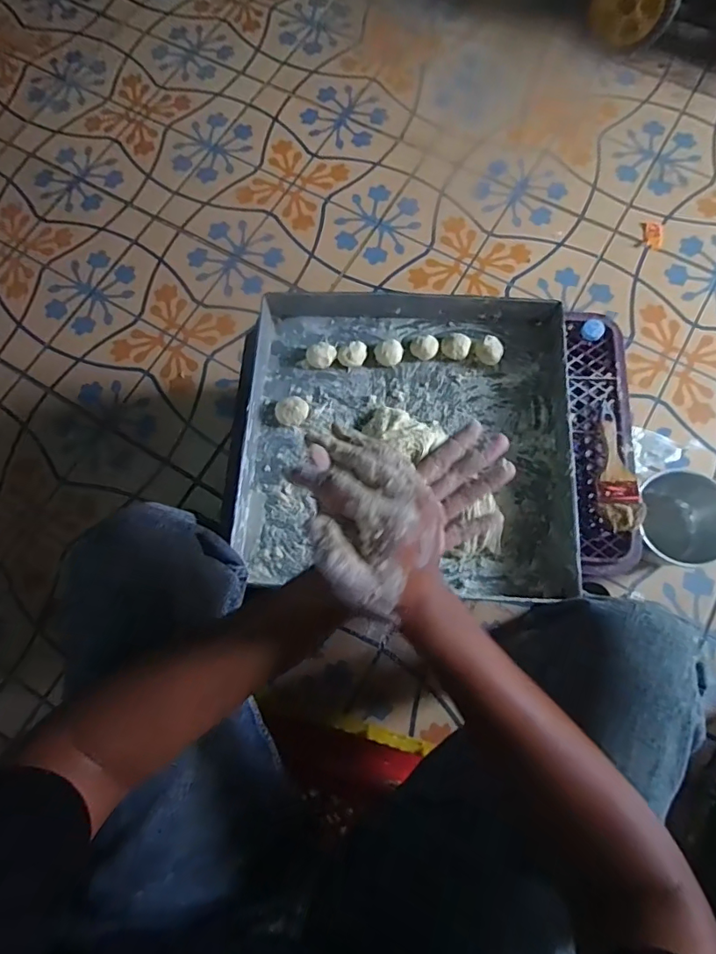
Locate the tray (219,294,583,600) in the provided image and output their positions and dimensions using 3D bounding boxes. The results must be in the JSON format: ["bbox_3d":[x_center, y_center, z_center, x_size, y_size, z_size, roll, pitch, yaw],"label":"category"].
[{"bbox_3d":[0.068,-0.067,0.731,0.501,0.050,0.458,3,75,3],"label":"tray"}]

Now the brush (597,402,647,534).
[{"bbox_3d":[0.366,-0.018,0.710,0.053,0.020,0.192,-3,75,1],"label":"brush"}]

